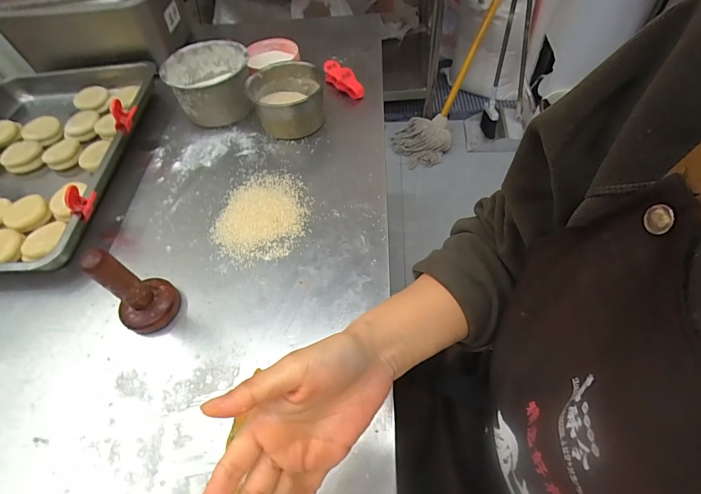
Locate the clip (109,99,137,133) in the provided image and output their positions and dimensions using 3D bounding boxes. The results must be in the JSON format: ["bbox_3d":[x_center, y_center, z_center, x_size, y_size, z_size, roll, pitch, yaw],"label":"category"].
[{"bbox_3d":[-0.378,-0.220,0.622,0.045,0.043,0.039,-33,59,-17],"label":"clip"}]

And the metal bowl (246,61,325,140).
[{"bbox_3d":[-0.111,-0.258,0.665,0.123,0.079,0.130,-3,55,4],"label":"metal bowl"}]

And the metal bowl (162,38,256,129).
[{"bbox_3d":[-0.252,-0.300,0.692,0.144,0.094,0.141,-29,58,-14],"label":"metal bowl"}]

